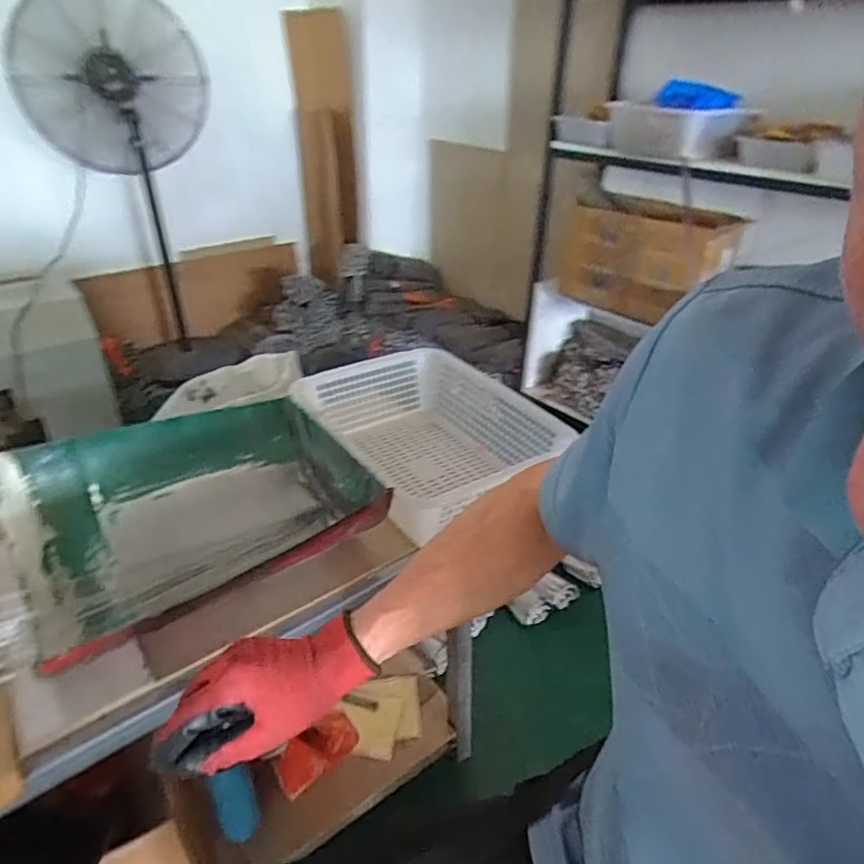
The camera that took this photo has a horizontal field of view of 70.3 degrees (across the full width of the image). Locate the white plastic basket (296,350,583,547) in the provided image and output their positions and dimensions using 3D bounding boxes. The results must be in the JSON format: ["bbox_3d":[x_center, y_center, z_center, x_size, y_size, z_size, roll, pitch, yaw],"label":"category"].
[{"bbox_3d":[-0.010,0.010,0.954,0.295,0.121,0.342,-17,36,-28],"label":"white plastic basket"}]

